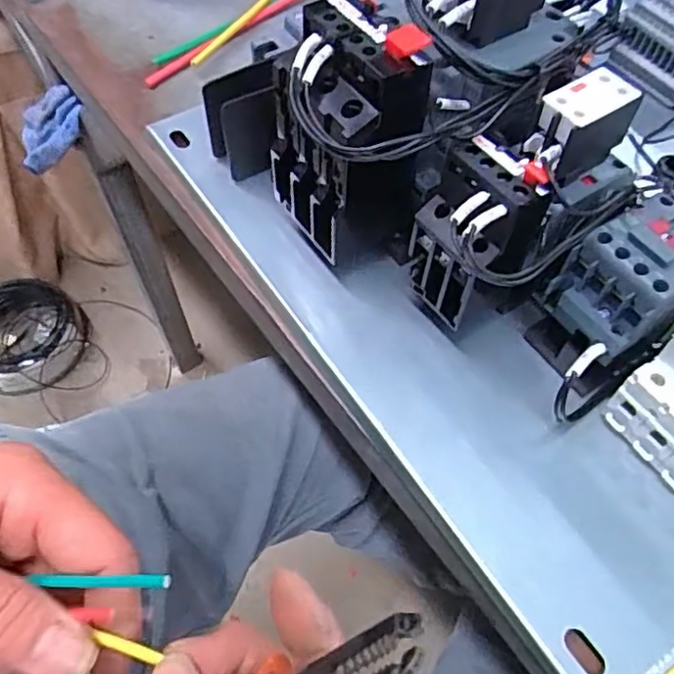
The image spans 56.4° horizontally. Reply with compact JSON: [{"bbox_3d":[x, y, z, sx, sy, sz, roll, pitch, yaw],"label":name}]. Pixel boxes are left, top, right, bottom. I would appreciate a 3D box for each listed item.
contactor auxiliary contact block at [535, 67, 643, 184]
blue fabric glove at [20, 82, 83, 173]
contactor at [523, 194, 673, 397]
[{"bbox_3d":[0.113,-0.098,0.291,0.043,0.033,0.024,-30,62,-18],"label":"contactor auxiliary contact block"},{"bbox_3d":[-0.277,-0.203,0.610,0.084,0.030,0.051,-42,91,19],"label":"blue fabric glove"},{"bbox_3d":[0.139,-0.021,0.312,0.067,0.088,0.055,-22,60,-13],"label":"contactor"}]

